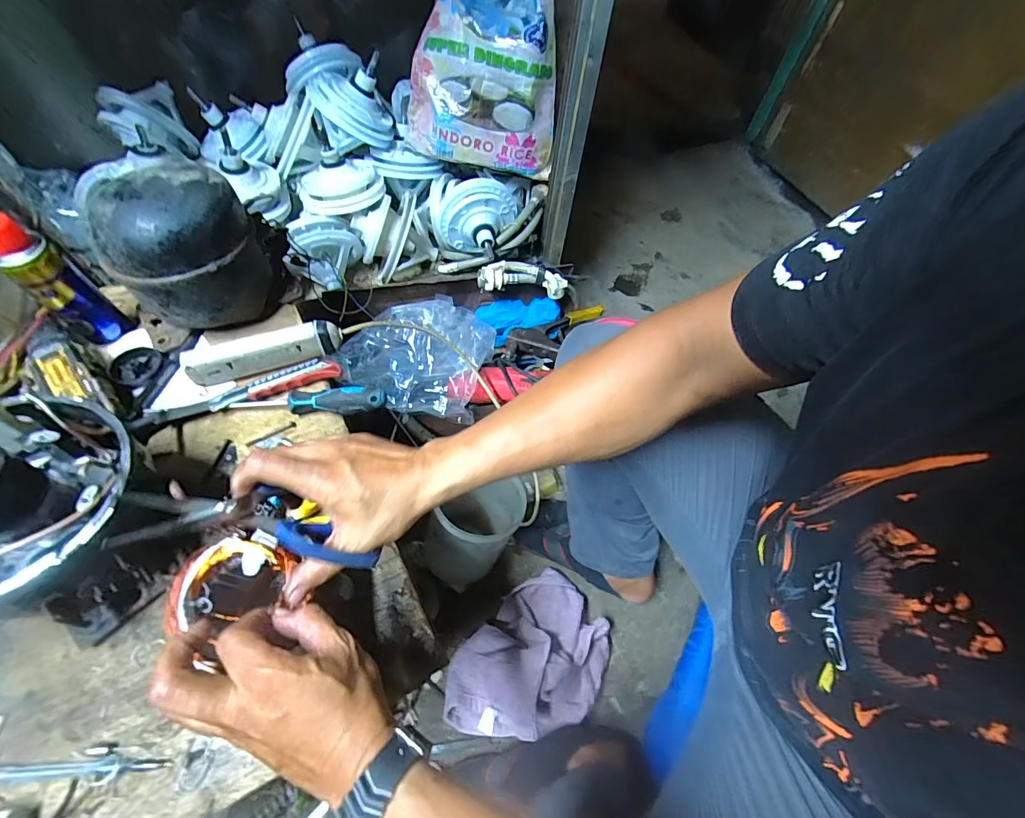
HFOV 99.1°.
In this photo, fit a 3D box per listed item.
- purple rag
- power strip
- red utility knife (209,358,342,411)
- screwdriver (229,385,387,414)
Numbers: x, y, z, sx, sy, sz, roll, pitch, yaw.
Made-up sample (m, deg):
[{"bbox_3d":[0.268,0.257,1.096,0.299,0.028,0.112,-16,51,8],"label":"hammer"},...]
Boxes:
[{"bbox_3d":[0.033,0.376,0.644,0.183,0.114,0.252,40,64,19],"label":"purple rag"},{"bbox_3d":[-0.304,-0.071,0.543,0.172,0.041,0.031,-16,61,-13],"label":"power strip"},{"bbox_3d":[-0.291,-0.033,0.545,0.147,0.018,0.036,-17,62,-14],"label":"red utility knife"},{"bbox_3d":[-0.242,-0.008,0.527,0.176,0.030,0.030,1,59,-3],"label":"screwdriver"}]

